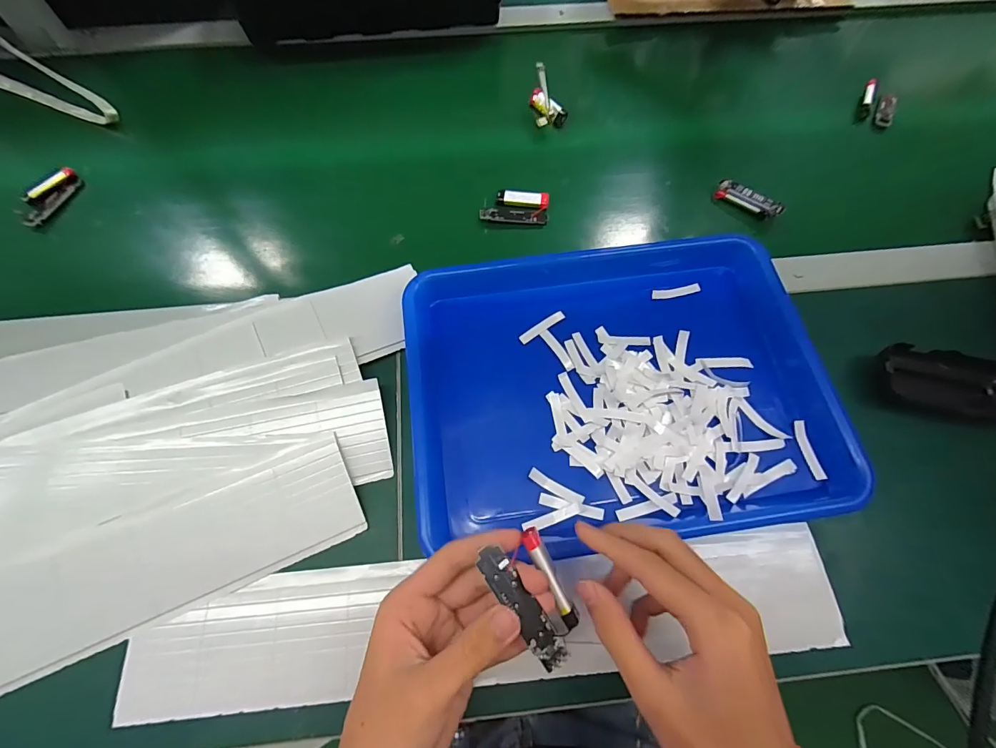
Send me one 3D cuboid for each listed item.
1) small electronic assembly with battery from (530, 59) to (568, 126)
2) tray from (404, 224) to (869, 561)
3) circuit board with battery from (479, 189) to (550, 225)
[{"bbox_3d":[0.059,-0.316,0.490,0.040,0.041,0.060,-6,68,-3],"label":"small electronic assembly with battery"},{"bbox_3d":[0.093,0.000,0.352,0.323,0.033,0.251,-7,68,-4],"label":"tray"},{"bbox_3d":[0.018,-0.176,0.445,0.070,0.005,0.040,5,68,1],"label":"circuit board with battery"}]

